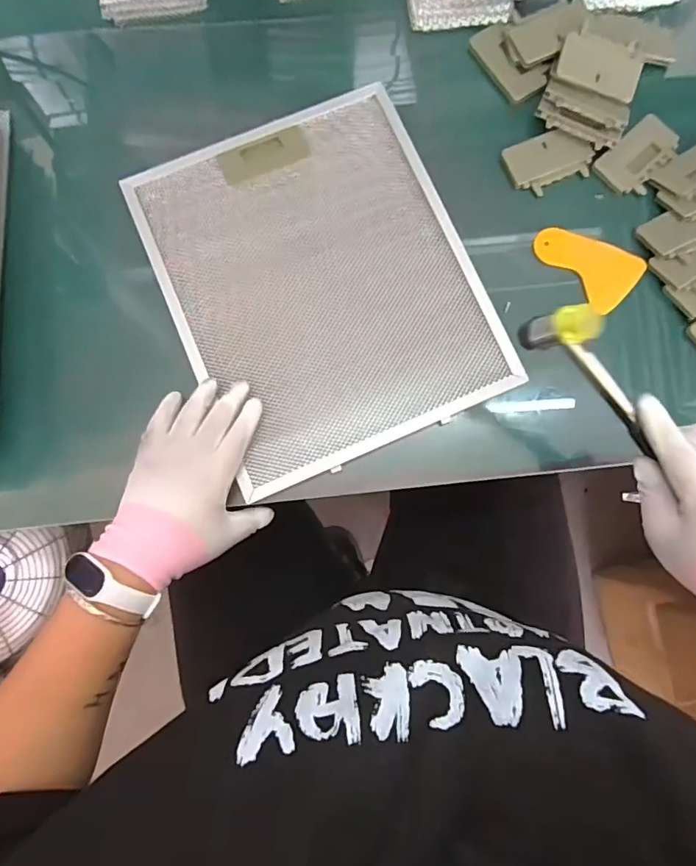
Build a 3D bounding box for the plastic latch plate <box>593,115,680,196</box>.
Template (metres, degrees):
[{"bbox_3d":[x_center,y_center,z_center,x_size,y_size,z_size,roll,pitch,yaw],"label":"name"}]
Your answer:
[{"bbox_3d":[0.292,-0.277,0.503,0.092,0.007,0.053,-43,84,-6],"label":"plastic latch plate"}]

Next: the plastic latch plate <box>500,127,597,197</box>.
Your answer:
[{"bbox_3d":[0.198,-0.270,0.498,0.083,0.011,0.056,-22,82,-4],"label":"plastic latch plate"}]

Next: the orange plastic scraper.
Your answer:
[{"bbox_3d":[0.232,-0.168,0.487,0.100,0.008,0.061,44,91,4],"label":"orange plastic scraper"}]

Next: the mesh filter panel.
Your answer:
[{"bbox_3d":[-0.025,-0.145,0.479,0.270,0.016,0.336,-22,85,-5],"label":"mesh filter panel"}]

